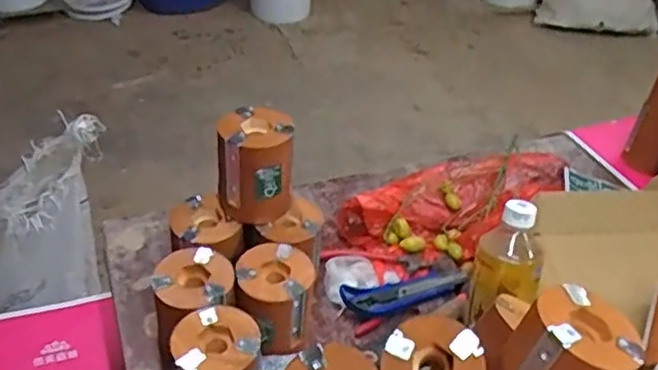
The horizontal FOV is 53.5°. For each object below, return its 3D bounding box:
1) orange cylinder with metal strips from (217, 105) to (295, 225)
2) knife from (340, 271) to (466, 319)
[{"bbox_3d":[-0.078,-0.020,0.698,0.079,0.110,0.082,-1,40,-7],"label":"orange cylinder with metal strips"},{"bbox_3d":[0.087,0.124,0.744,0.145,0.028,0.042,-11,42,-19],"label":"knife"}]

